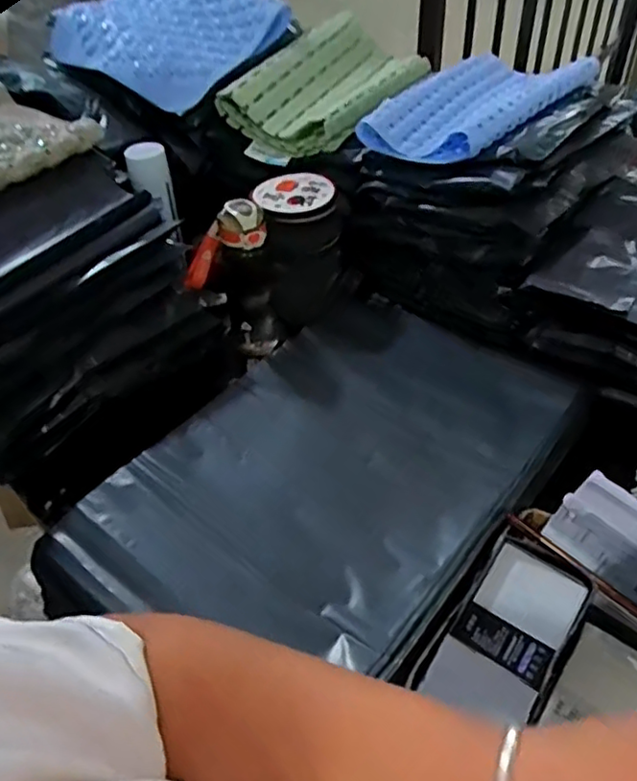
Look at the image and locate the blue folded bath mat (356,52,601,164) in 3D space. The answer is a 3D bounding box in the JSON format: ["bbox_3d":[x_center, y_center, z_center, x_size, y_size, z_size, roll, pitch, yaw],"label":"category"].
[{"bbox_3d":[0.258,-0.469,1.035,0.241,0.072,0.371,30,52,30],"label":"blue folded bath mat"}]

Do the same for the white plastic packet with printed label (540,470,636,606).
[{"bbox_3d":[0.332,0.164,0.669,0.161,0.093,0.024,40,40,24],"label":"white plastic packet with printed label"}]

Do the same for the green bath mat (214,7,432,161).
[{"bbox_3d":[0.023,-0.584,1.209,0.258,0.110,0.403,21,48,23],"label":"green bath mat"}]

